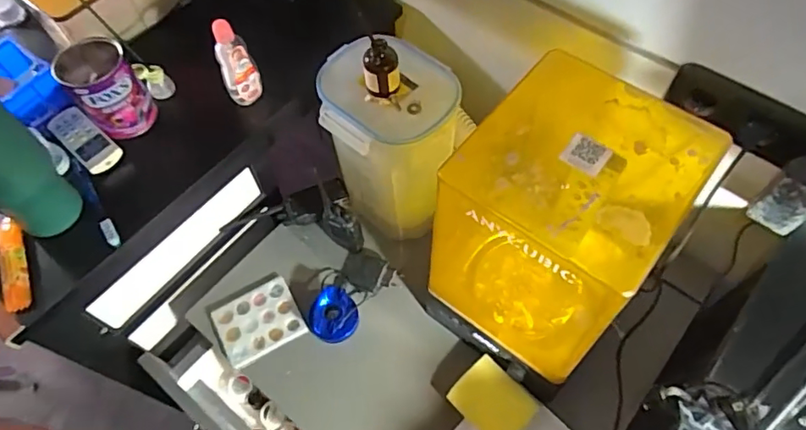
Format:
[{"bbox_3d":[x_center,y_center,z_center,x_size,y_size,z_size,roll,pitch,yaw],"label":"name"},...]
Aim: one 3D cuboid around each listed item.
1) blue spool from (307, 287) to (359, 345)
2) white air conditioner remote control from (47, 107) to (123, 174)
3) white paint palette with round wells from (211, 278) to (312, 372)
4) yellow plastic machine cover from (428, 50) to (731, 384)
[{"bbox_3d":[-0.104,0.148,0.816,0.073,0.040,0.078,12,62,9],"label":"blue spool"},{"bbox_3d":[-0.431,-0.102,0.738,0.114,0.018,0.047,38,68,21],"label":"white air conditioner remote control"},{"bbox_3d":[-0.217,0.163,0.825,0.119,0.025,0.100,-28,63,-13],"label":"white paint palette with round wells"},{"bbox_3d":[0.175,0.018,0.635,0.208,0.286,0.218,37,68,20],"label":"yellow plastic machine cover"}]

